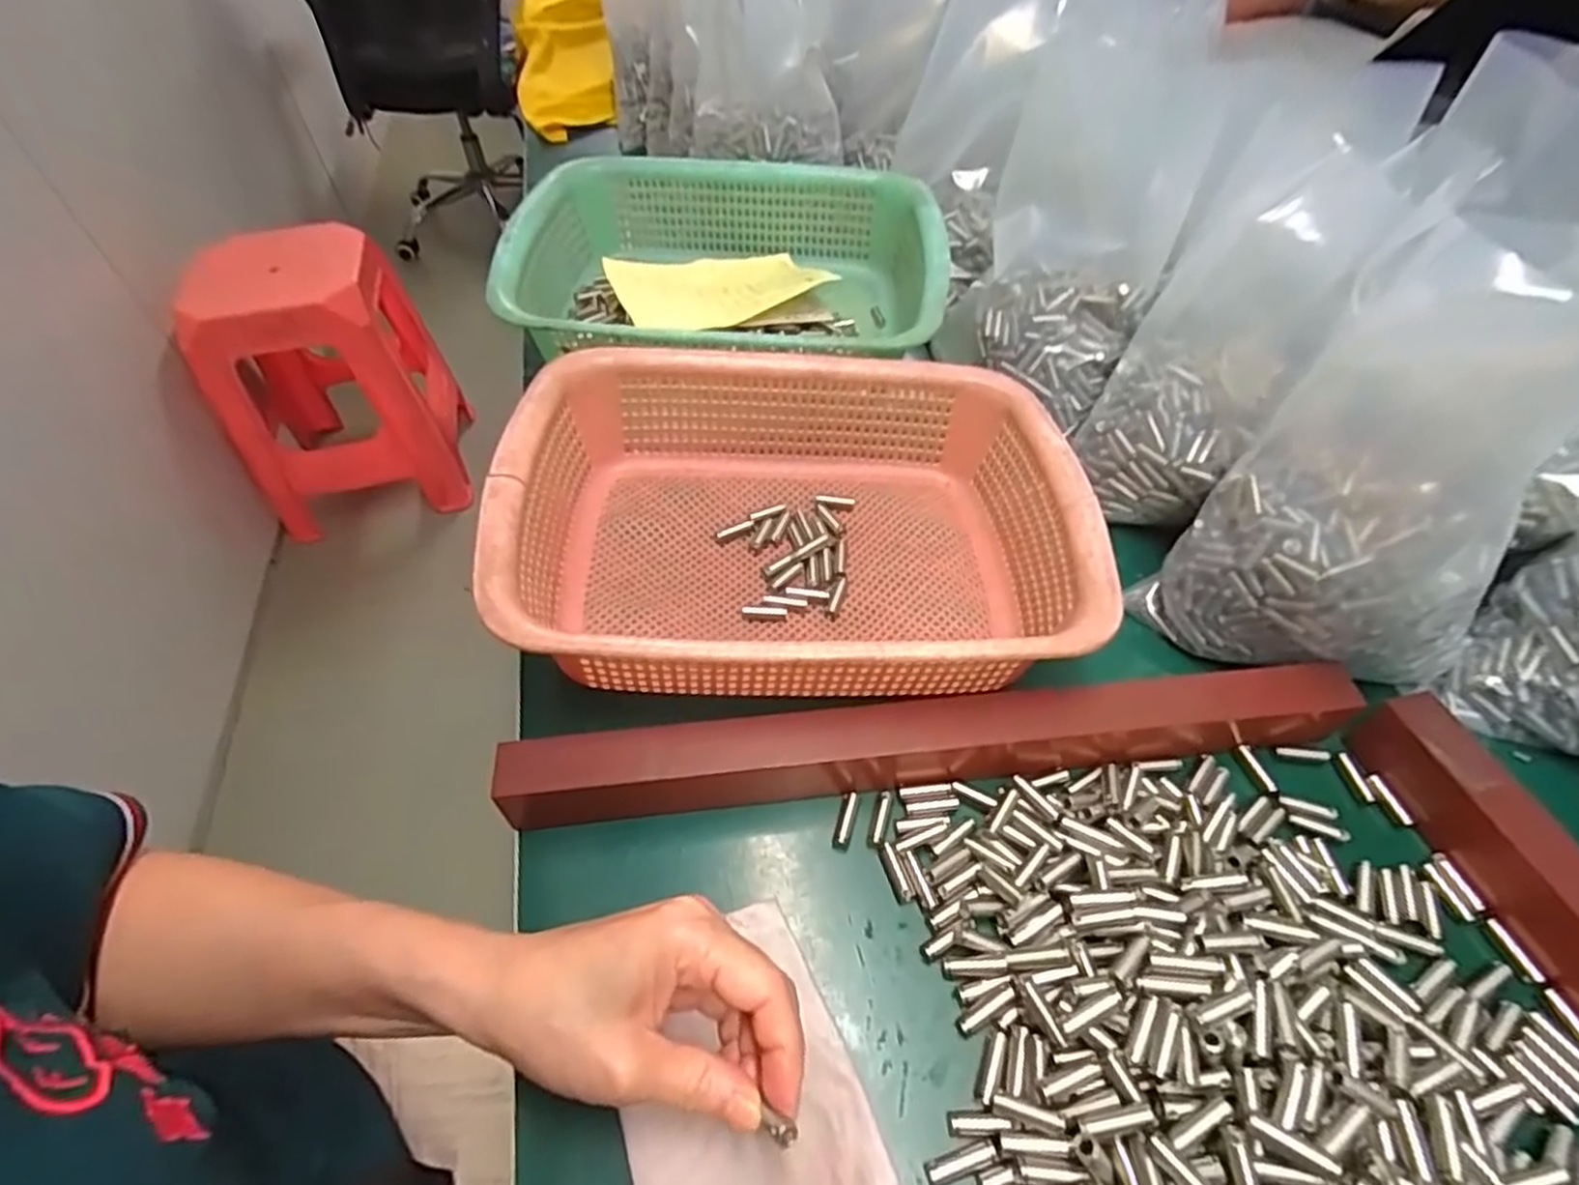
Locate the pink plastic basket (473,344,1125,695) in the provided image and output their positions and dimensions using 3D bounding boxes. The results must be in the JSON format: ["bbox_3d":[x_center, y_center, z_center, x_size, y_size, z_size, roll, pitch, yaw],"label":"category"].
[{"bbox_3d":[0.005,-0.041,0.404,0.289,0.099,0.224,-3,52,-1],"label":"pink plastic basket"}]

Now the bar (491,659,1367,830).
[{"bbox_3d":[0.071,0.066,0.340,0.389,0.039,0.025,-6,52,-4],"label":"bar"}]

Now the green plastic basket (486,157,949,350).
[{"bbox_3d":[-0.043,-0.230,0.543,0.295,0.082,0.229,-1,52,0],"label":"green plastic basket"}]

